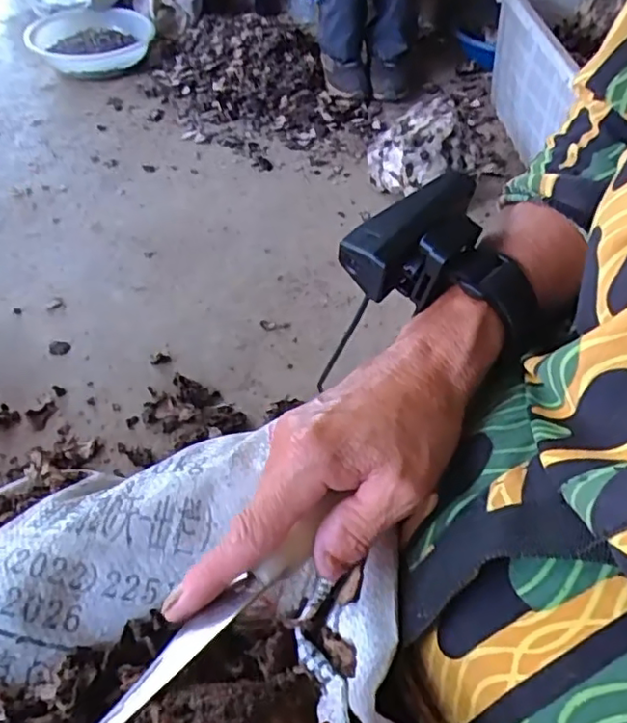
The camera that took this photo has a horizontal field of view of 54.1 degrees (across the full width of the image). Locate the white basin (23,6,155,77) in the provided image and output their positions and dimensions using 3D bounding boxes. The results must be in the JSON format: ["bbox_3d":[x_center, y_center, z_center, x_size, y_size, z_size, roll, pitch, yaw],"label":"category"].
[{"bbox_3d":[-0.597,-0.871,1.666,0.330,0.091,0.262,-13,50,-12],"label":"white basin"}]

